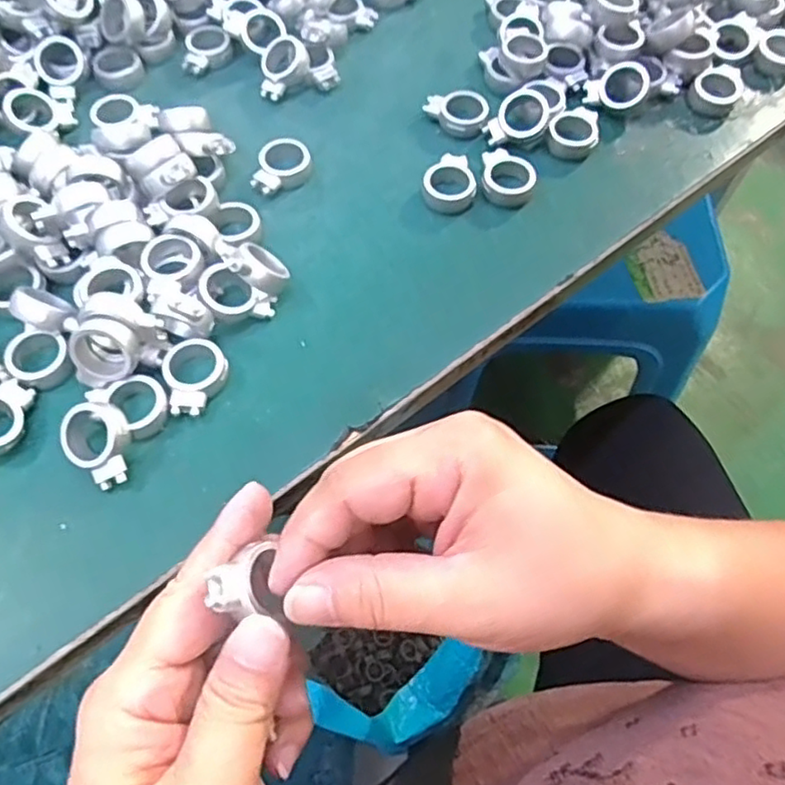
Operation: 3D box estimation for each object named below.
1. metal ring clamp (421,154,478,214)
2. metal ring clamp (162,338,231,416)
[{"bbox_3d":[0.029,-0.106,0.330,0.028,0.010,0.032,4,64,1],"label":"metal ring clamp"},{"bbox_3d":[-0.082,-0.006,0.278,0.026,0.010,0.033,-15,65,-8],"label":"metal ring clamp"}]

